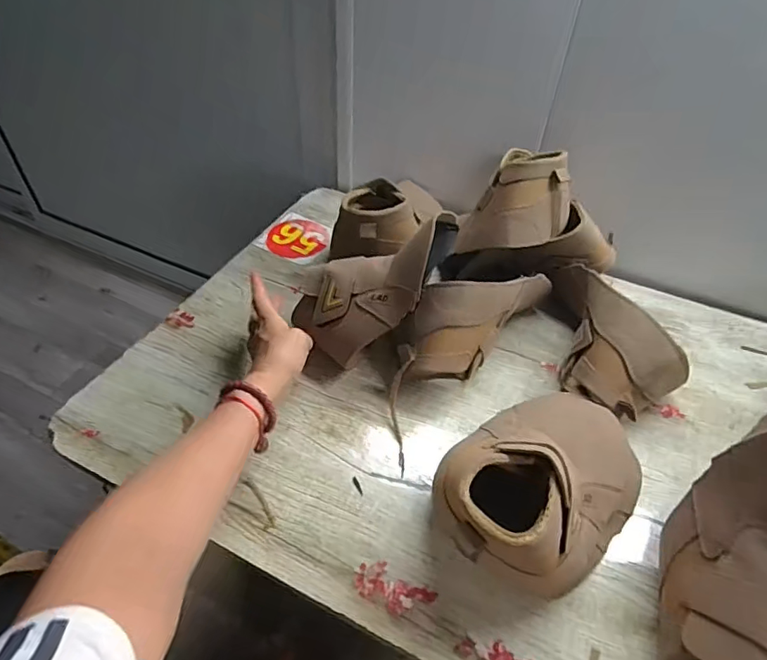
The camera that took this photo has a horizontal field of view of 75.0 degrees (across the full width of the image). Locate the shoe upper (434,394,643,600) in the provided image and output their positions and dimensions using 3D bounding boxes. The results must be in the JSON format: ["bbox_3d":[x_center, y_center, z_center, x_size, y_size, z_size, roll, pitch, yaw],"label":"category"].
[{"bbox_3d":[0.150,0.136,0.463,0.151,0.129,0.226,36,53,27],"label":"shoe upper"}]

